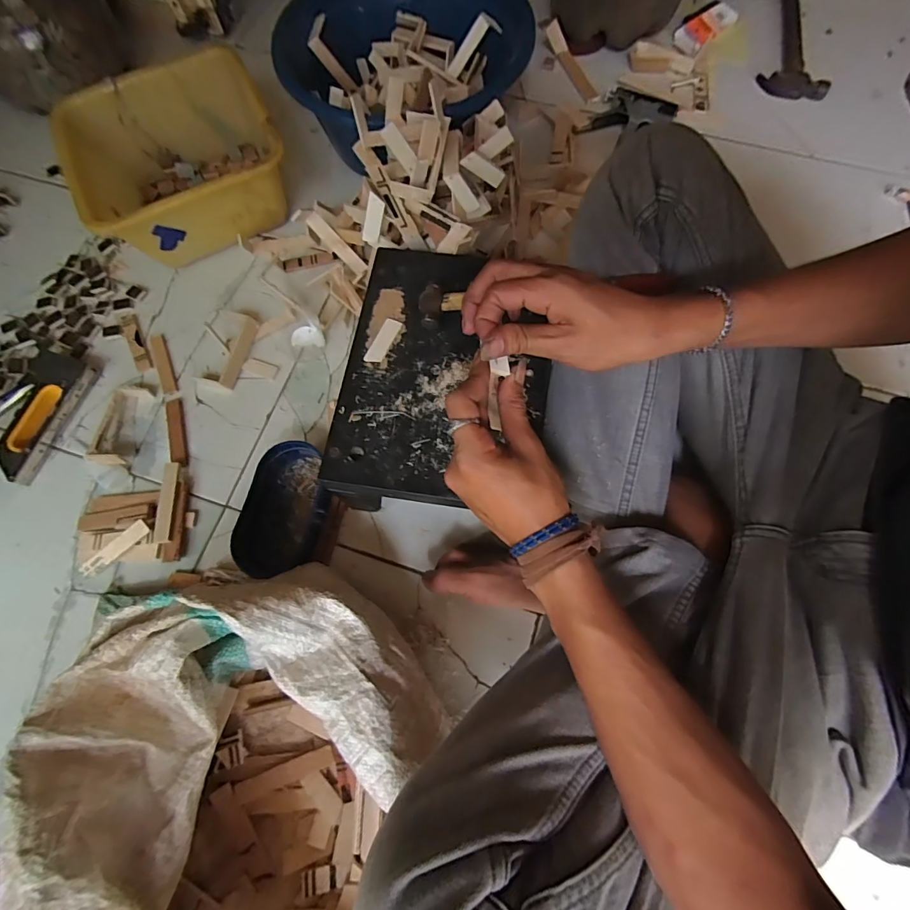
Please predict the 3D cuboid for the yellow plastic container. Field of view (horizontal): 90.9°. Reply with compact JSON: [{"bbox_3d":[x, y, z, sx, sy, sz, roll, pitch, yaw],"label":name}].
[{"bbox_3d":[-0.390,-0.425,0.656,0.256,0.139,0.243,-25,72,-7],"label":"yellow plastic container"}]

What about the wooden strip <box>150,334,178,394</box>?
[{"bbox_3d":[-0.409,-0.129,0.628,0.018,0.008,0.105,-25,72,-7],"label":"wooden strip"}]

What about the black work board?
[{"bbox_3d":[-0.010,-0.087,0.460,0.203,0.025,0.293,8,71,5],"label":"black work board"}]

